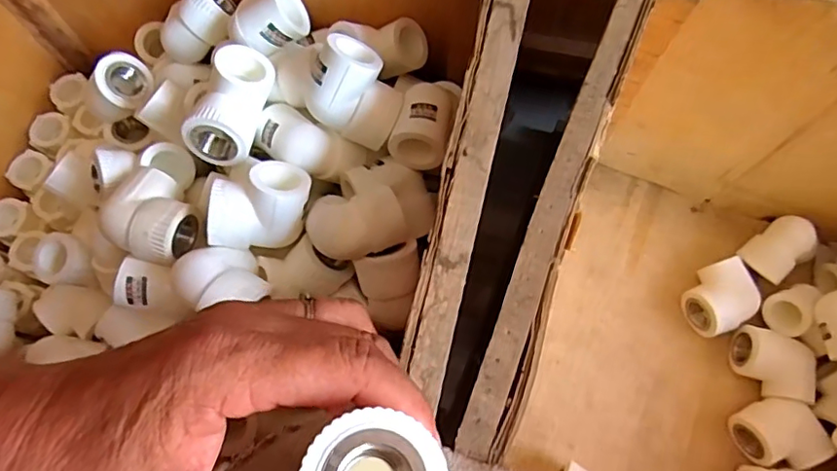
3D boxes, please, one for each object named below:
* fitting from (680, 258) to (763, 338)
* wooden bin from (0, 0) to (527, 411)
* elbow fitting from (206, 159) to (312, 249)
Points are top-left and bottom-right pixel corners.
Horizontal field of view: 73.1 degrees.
[{"bbox_3d":[0.250,0.053,0.470,0.057,0.035,0.049,-26,73,-9],"label":"fitting"},{"bbox_3d":[-0.179,-0.045,0.382,0.426,0.212,0.305,13,72,4],"label":"wooden bin"},{"bbox_3d":[-0.095,-0.019,0.341,0.056,0.038,0.047,0,71,0],"label":"elbow fitting"}]

